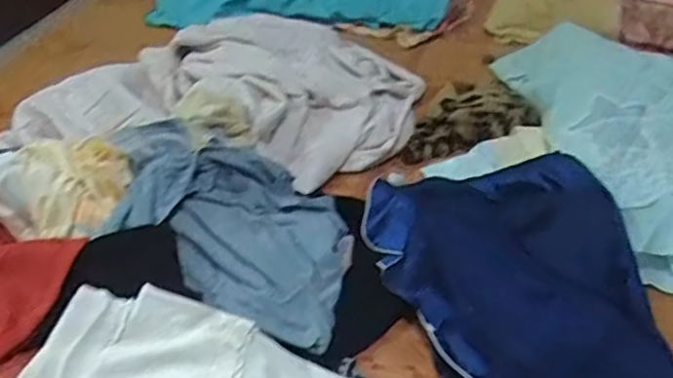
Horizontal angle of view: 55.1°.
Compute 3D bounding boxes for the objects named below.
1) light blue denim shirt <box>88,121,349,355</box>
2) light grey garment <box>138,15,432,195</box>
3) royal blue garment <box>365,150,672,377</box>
[{"bbox_3d":[-0.137,0.039,0.796,0.297,0.128,0.246,6,40,11],"label":"light blue denim shirt"},{"bbox_3d":[-0.072,-0.189,1.138,0.457,0.139,0.412,-18,41,-18],"label":"light grey garment"},{"bbox_3d":[0.231,0.108,0.802,0.328,0.054,0.416,-8,39,-7],"label":"royal blue garment"}]

